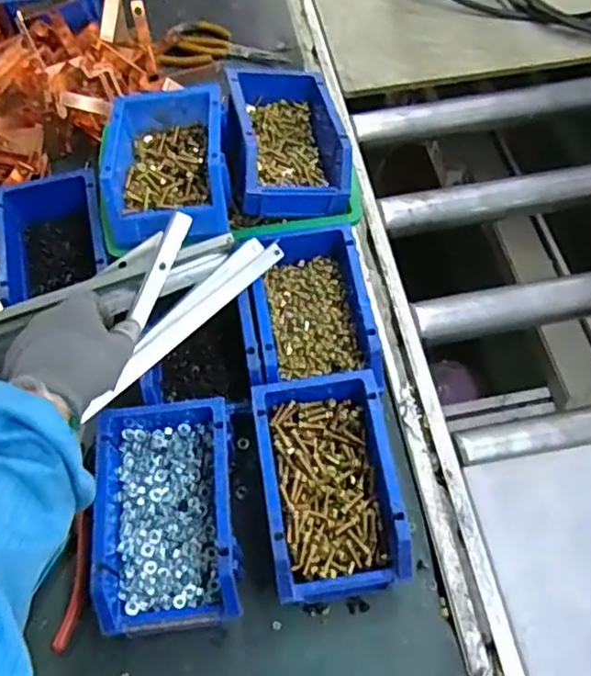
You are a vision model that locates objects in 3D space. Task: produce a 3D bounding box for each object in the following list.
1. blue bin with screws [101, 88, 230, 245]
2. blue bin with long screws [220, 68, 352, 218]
[{"bbox_3d":[-0.120,-0.166,0.583,0.121,0.047,0.169,-5,59,-1],"label":"blue bin with screws"},{"bbox_3d":[-0.012,-0.202,0.604,0.107,0.060,0.179,-11,60,-4],"label":"blue bin with long screws"}]

